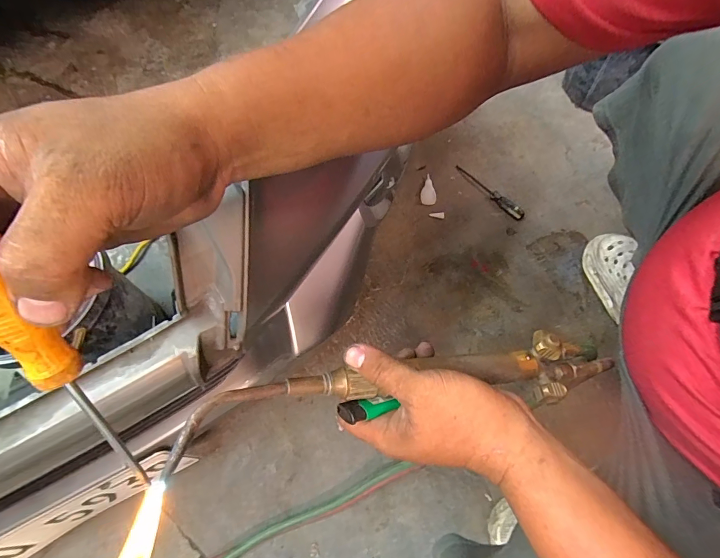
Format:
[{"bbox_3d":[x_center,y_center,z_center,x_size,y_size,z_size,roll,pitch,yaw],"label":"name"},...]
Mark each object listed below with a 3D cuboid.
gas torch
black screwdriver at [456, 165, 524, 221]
[{"bbox_3d":[0.069,0.086,0.317,0.410,0.033,0.055,-2,64,-22],"label":"gas torch"},{"bbox_3d":[0.304,-0.208,0.900,0.027,0.018,0.196,-37,69,-12],"label":"black screwdriver"}]

